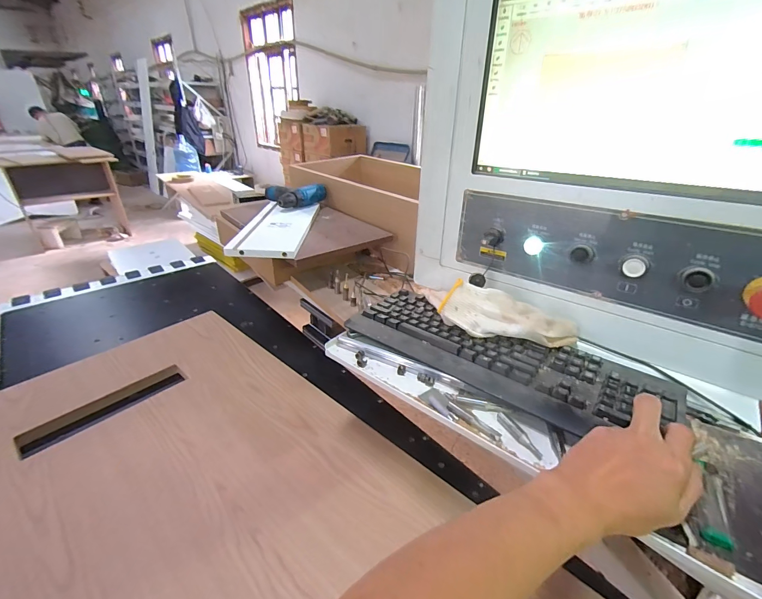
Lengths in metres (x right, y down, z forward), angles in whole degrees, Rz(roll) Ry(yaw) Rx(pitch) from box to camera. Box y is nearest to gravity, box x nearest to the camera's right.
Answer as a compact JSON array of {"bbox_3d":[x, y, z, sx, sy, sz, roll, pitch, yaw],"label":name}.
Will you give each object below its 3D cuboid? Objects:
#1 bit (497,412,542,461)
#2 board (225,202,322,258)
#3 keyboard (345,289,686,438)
[{"bbox_3d":[0.160,0.157,0.409,0.014,0.011,0.066,-13,33,-25],"label":"bit"},{"bbox_3d":[-0.260,-0.190,0.906,0.150,0.026,0.369,1,29,-1],"label":"board"},{"bbox_3d":[0.161,0.080,0.510,0.438,0.022,0.159,18,33,29],"label":"keyboard"}]

